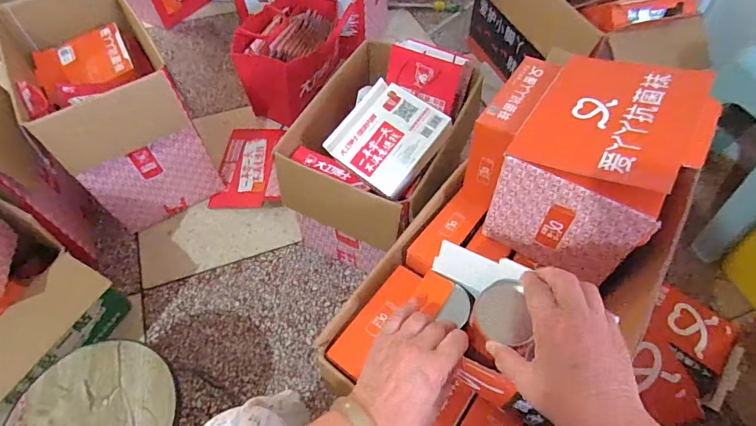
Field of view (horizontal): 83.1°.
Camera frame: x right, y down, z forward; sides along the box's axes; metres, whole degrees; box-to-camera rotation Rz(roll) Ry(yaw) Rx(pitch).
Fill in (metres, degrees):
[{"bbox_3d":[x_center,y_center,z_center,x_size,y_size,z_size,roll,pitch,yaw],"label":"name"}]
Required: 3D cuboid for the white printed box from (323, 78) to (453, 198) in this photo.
[{"bbox_3d":[0.021,-0.156,0.901,0.202,0.061,0.205,37,84,18],"label":"white printed box"}]

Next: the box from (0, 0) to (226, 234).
[{"bbox_3d":[-0.751,-0.299,1.239,0.339,0.448,0.551,-34,62,-20],"label":"box"}]

